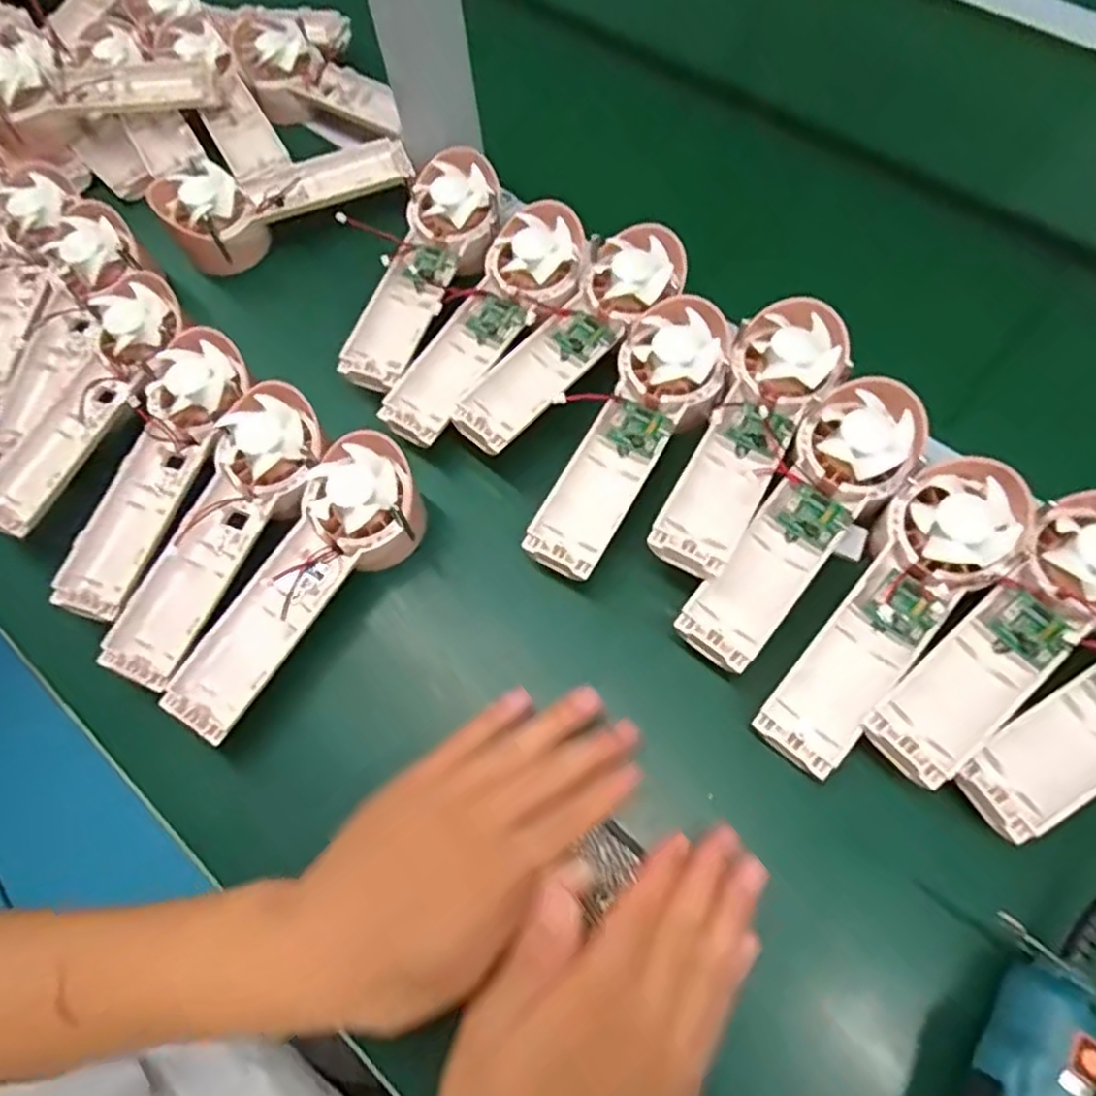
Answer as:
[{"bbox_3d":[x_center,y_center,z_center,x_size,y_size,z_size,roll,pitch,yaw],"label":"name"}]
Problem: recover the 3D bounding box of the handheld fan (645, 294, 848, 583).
[{"bbox_3d":[0.112,-0.062,0.390,0.054,0.025,0.172,25,70,13],"label":"handheld fan"}]

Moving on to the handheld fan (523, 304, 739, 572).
[{"bbox_3d":[0.051,-0.063,0.402,0.064,0.034,0.172,22,70,12],"label":"handheld fan"}]

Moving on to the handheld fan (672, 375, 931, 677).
[{"bbox_3d":[0.136,-0.014,0.373,0.057,0.032,0.174,35,73,16],"label":"handheld fan"}]

